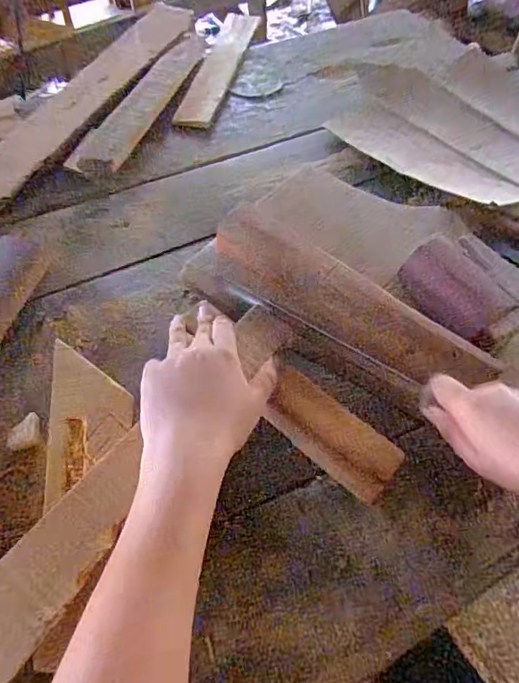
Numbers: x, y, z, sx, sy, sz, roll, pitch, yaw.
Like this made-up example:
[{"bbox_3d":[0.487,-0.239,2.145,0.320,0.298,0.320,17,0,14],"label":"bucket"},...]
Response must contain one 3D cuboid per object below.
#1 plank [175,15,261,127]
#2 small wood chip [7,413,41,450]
[{"bbox_3d":[-0.063,-0.459,0.768,0.054,0.016,0.383,9,55,5],"label":"plank"},{"bbox_3d":[-0.195,0.075,0.390,0.023,0.006,0.028,-12,56,-9],"label":"small wood chip"}]

